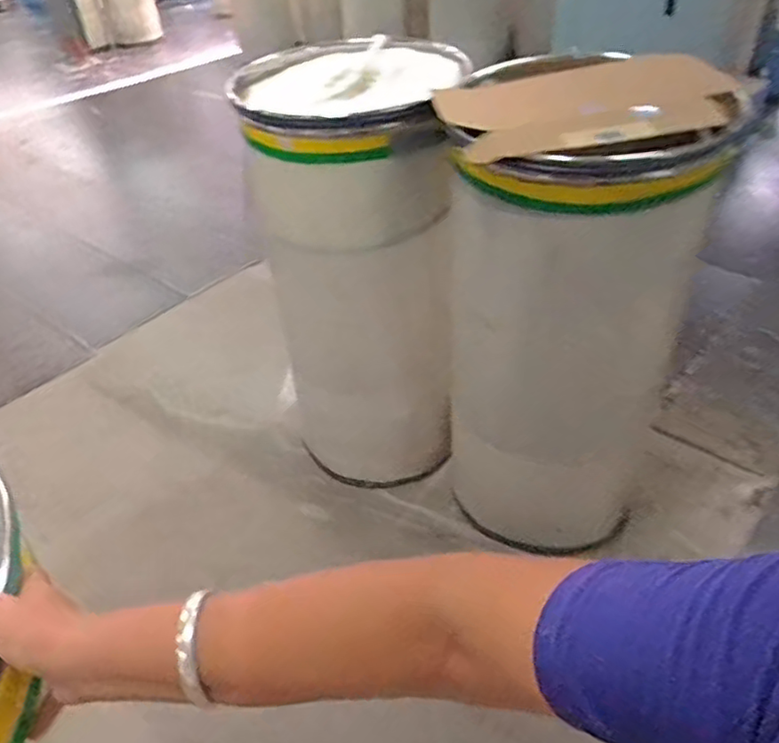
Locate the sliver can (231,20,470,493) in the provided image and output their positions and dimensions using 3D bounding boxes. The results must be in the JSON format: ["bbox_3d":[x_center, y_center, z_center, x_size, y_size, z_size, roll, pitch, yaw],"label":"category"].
[{"bbox_3d":[-0.068,-0.260,1.821,0.543,1.124,0.504,-2,39,2],"label":"sliver can"}]

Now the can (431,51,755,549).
[{"bbox_3d":[0.399,-0.055,1.501,0.542,1.171,0.437,4,40,9],"label":"can"}]

